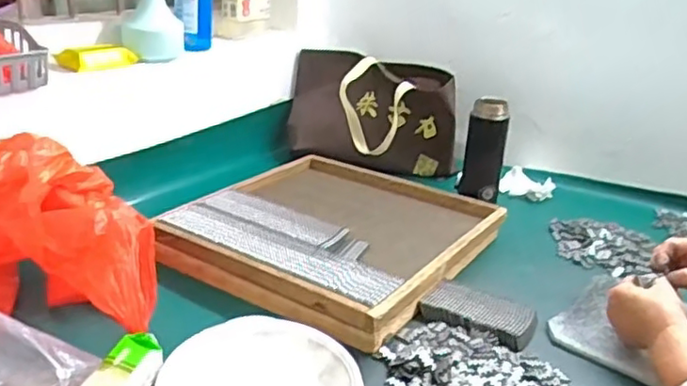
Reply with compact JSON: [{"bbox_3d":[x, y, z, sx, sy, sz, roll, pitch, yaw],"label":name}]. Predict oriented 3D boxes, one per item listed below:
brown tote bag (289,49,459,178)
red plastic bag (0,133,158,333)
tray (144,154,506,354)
[{"bbox_3d":[0.046,-0.163,1.274,0.352,0.189,0.130,9,23,19],"label":"brown tote bag"},{"bbox_3d":[-0.393,0.051,0.754,0.331,0.178,0.164,1,21,-3],"label":"red plastic bag"},{"bbox_3d":[-0.016,0.055,0.973,0.395,0.047,0.401,17,26,34],"label":"tray"}]

